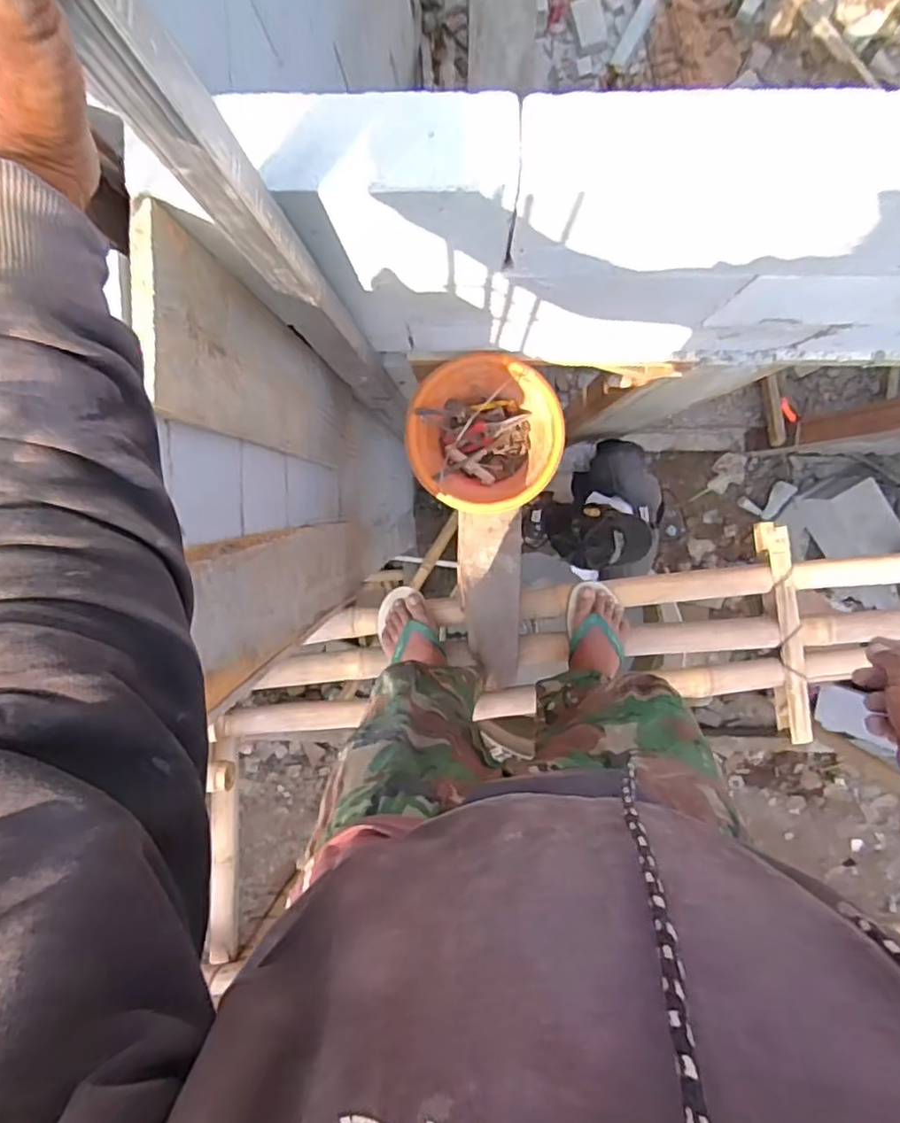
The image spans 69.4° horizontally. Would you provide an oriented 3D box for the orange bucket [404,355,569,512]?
[{"bbox_3d":[0.061,-0.217,1.143,0.243,0.171,0.245,0,95,2],"label":"orange bucket"}]

